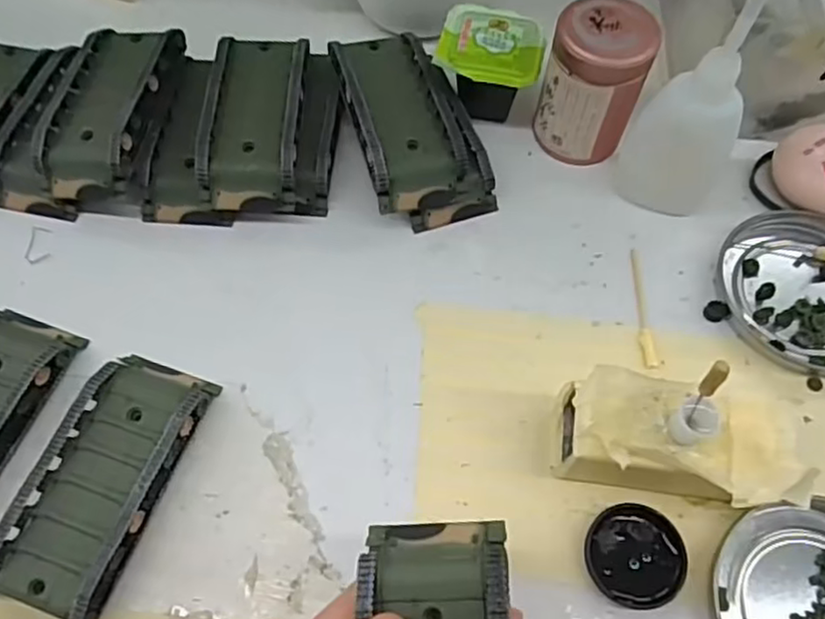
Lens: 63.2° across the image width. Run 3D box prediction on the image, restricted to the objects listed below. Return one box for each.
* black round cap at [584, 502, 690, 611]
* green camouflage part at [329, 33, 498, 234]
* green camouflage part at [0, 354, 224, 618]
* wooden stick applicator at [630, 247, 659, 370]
[{"bbox_3d":[0.082,0.090,0.247,0.035,0.007,0.035,1,63,-1],"label":"black round cap"},{"bbox_3d":[-0.002,-0.089,0.323,0.056,0.035,0.098,-17,64,-10],"label":"green camouflage part"},{"bbox_3d":[-0.115,0.062,0.252,0.043,0.019,0.095,18,64,8],"label":"green camouflage part"},{"bbox_3d":[0.102,-0.002,0.297,0.006,0.004,0.059,1,63,-1],"label":"wooden stick applicator"}]

